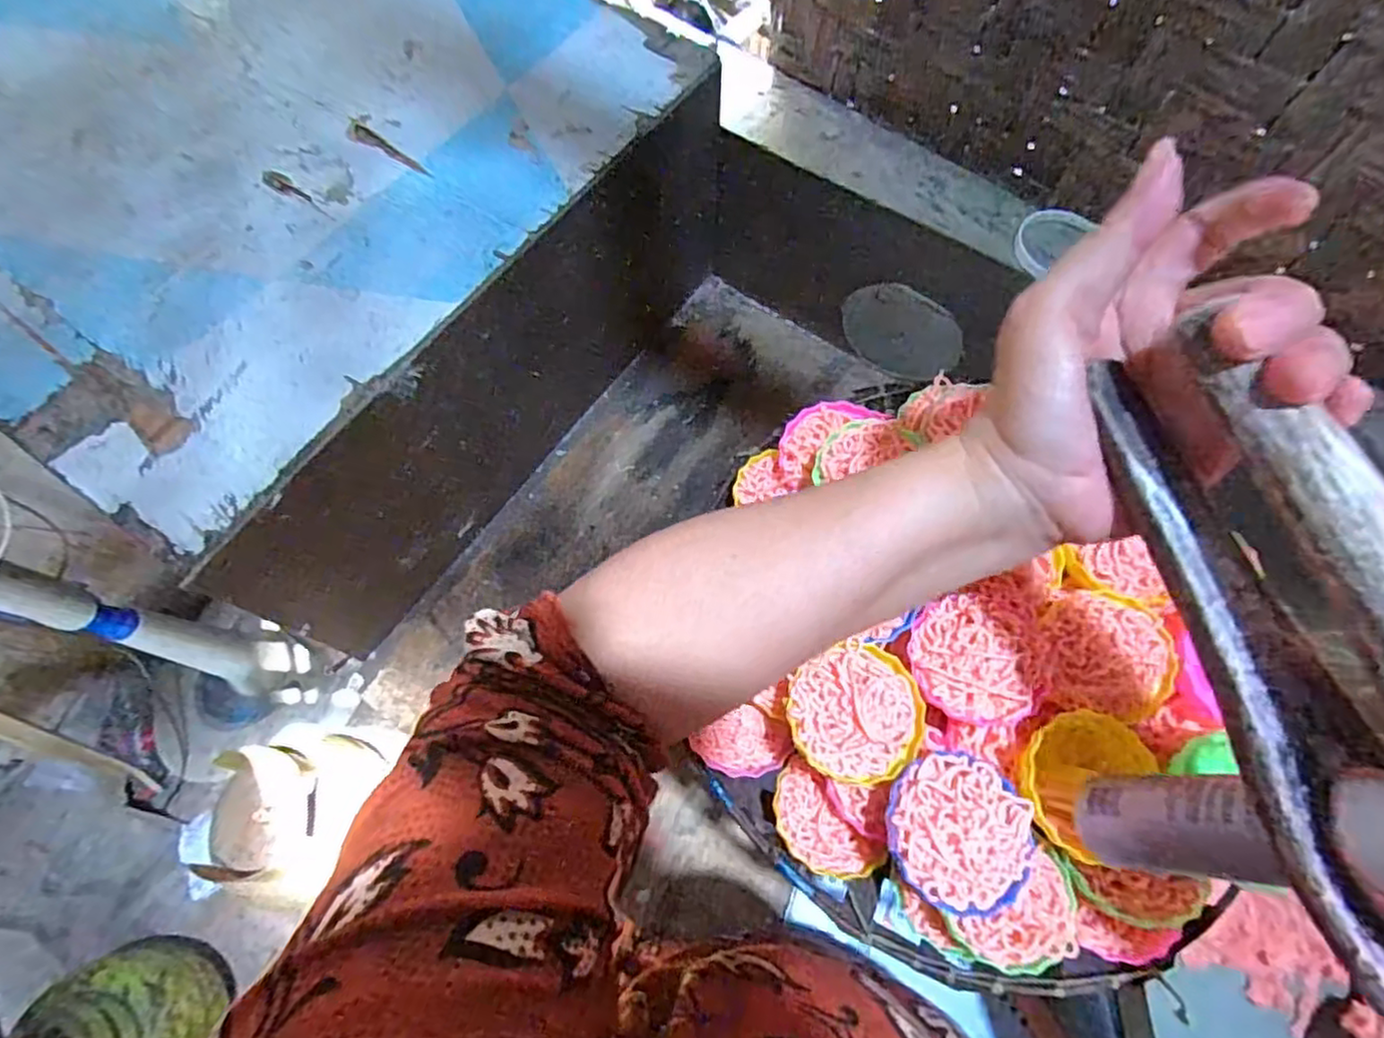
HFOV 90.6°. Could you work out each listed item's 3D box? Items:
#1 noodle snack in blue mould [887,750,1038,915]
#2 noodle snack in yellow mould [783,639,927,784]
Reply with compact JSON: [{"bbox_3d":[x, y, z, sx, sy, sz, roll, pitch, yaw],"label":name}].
[{"bbox_3d":[0.112,0.128,0.282,0.060,0.011,0.059,10,67,4],"label":"noodle snack in blue mould"},{"bbox_3d":[0.075,0.086,0.302,0.060,0.015,0.055,0,67,0],"label":"noodle snack in yellow mould"}]

